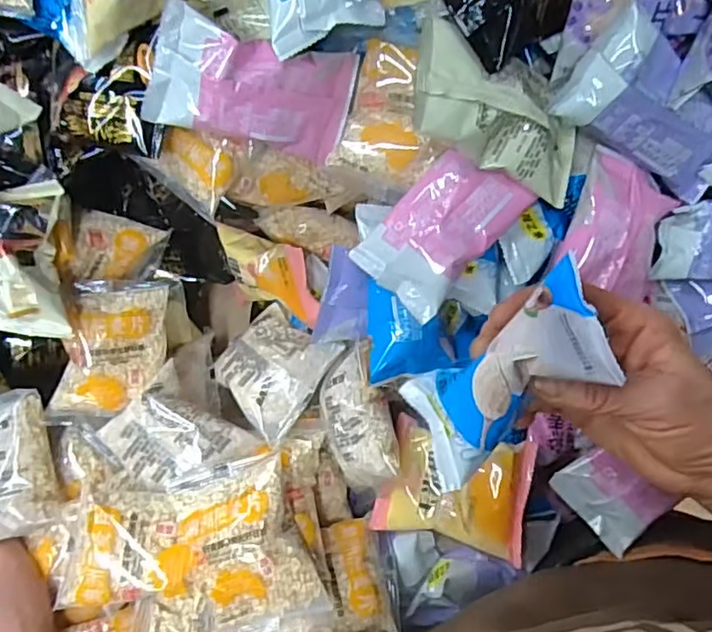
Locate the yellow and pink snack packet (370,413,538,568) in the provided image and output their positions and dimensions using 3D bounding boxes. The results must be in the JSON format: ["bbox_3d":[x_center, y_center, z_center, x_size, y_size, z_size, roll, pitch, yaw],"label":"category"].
[{"bbox_3d":[0.066,0.115,0.408,0.094,0.027,0.078,11,87,1],"label":"yellow and pink snack packet"}]

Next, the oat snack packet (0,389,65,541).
[{"bbox_3d":[-0.243,0.103,0.420,0.063,0.029,0.094,-15,87,-1],"label":"oat snack packet"}]

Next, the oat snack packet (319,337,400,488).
[{"bbox_3d":[0.001,0.069,0.405,0.045,0.027,0.098,-18,87,-1],"label":"oat snack packet"}]

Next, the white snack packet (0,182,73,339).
[{"bbox_3d":[-0.228,-0.034,0.382,0.086,0.034,0.091,-2,86,0],"label":"white snack packet"}]

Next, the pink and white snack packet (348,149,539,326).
[{"bbox_3d":[0.050,-0.053,0.368,0.063,0.014,0.098,42,99,12],"label":"pink and white snack packet"}]

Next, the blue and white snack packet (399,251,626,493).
[{"bbox_3d":[0.069,0.029,0.288,0.048,0.039,0.111,44,119,2],"label":"blue and white snack packet"}]

